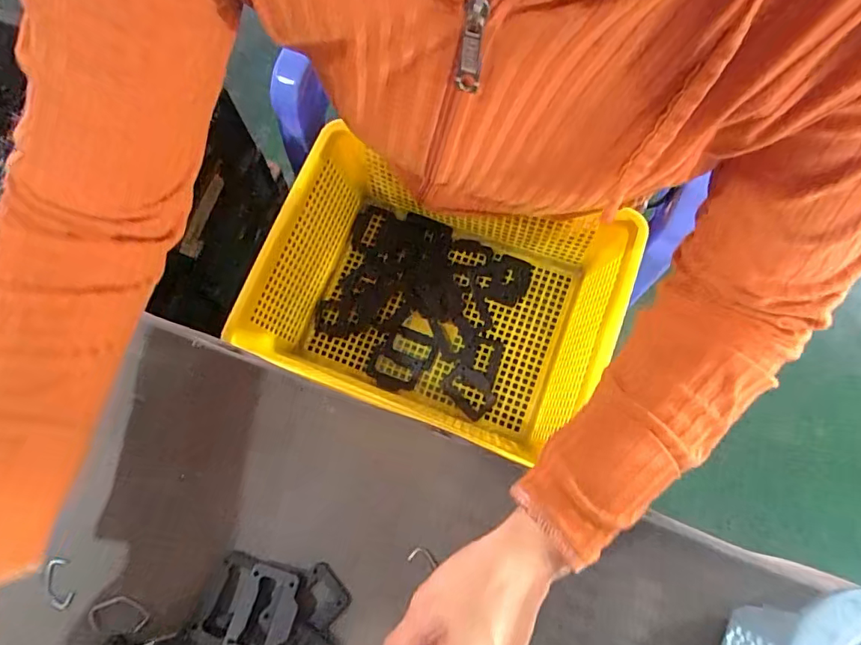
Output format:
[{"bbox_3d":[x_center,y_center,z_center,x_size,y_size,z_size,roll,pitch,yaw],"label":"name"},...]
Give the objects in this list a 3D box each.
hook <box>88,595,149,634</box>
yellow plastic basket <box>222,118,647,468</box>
[{"bbox_3d":[-0.200,0.187,0.317,0.040,0.004,0.019,3,74,2],"label":"hook"},{"bbox_3d":[0.008,-0.029,0.464,0.305,0.103,0.215,17,75,6],"label":"yellow plastic basket"}]

